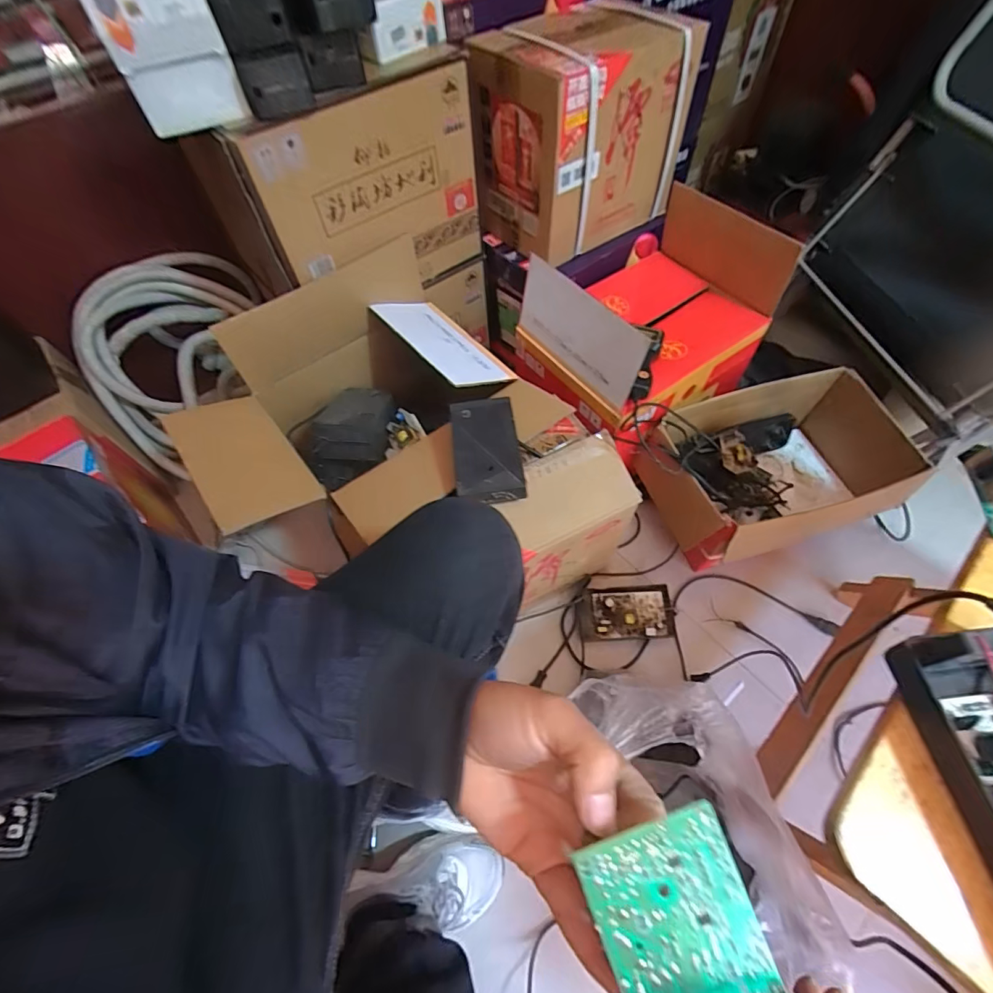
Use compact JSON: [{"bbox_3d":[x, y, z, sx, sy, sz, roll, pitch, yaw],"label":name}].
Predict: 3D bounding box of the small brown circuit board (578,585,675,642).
[{"bbox_3d":[0.235,0.210,0.854,0.164,0.037,0.093,-1,59,2],"label":"small brown circuit board"}]

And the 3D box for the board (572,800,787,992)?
[{"bbox_3d":[0.088,0.211,0.201,0.066,0.004,0.132,-20,81,-2],"label":"board"}]

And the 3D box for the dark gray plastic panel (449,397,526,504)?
[{"bbox_3d":[-0.015,-0.069,0.653,0.089,0.026,0.168,-8,59,-2],"label":"dark gray plastic panel"}]

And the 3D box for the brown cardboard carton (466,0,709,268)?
[{"bbox_3d":[0.146,-0.637,0.840,0.349,0.294,0.199,-32,63,-15],"label":"brown cardboard carton"}]

